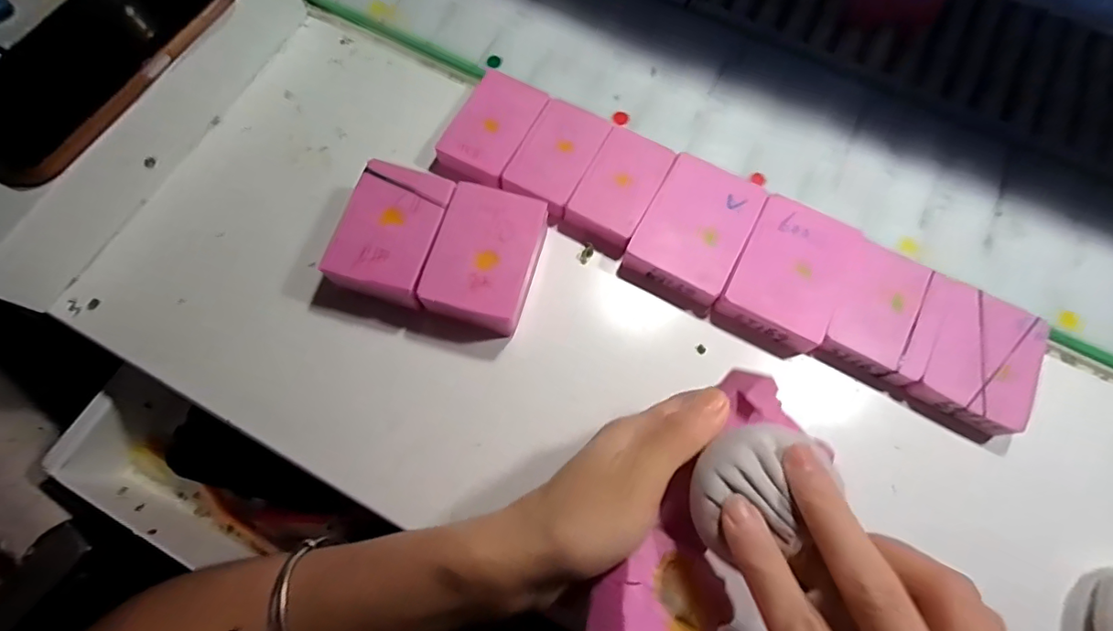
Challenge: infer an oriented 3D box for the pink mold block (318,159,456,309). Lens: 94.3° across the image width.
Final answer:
[{"bbox_3d":[-0.091,-0.044,0.296,0.053,0.035,0.077,12,71,3],"label":"pink mold block"}]

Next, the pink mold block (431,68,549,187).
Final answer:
[{"bbox_3d":[-0.042,-0.115,0.323,0.047,0.022,0.078,25,72,8],"label":"pink mold block"}]

